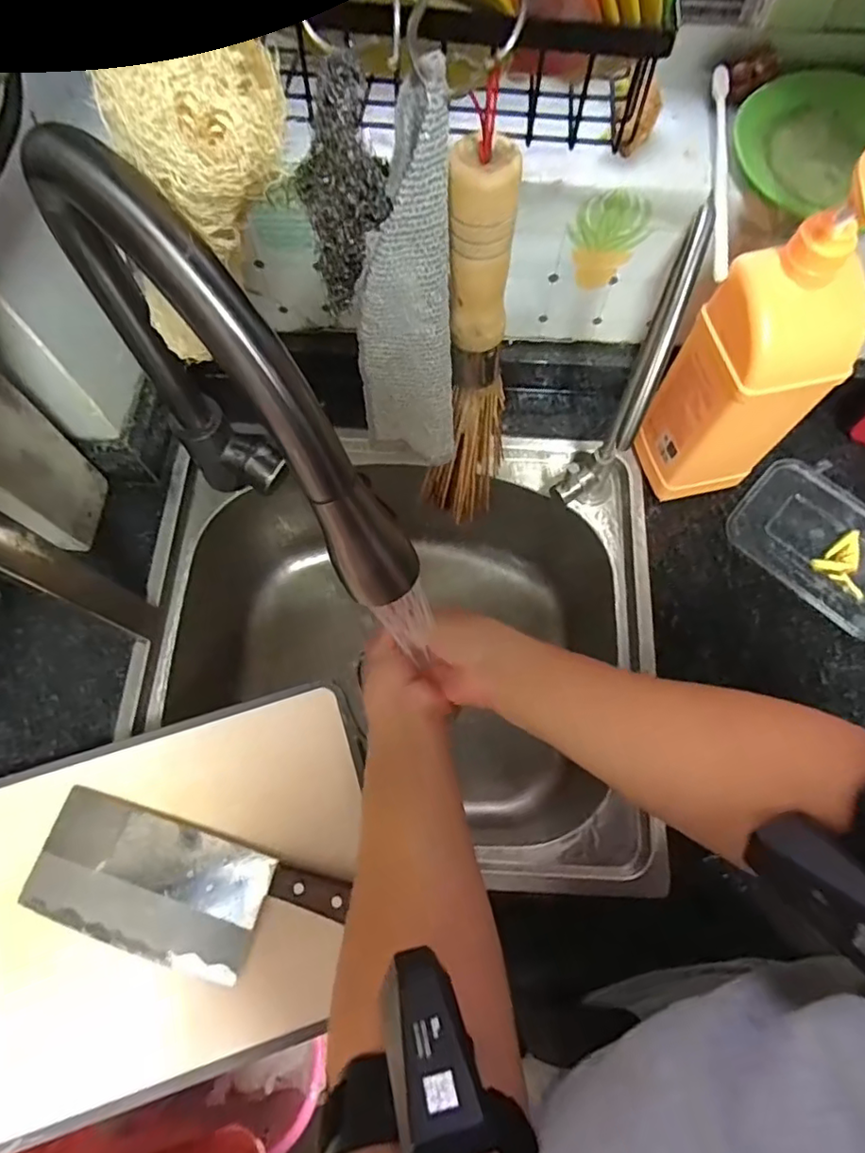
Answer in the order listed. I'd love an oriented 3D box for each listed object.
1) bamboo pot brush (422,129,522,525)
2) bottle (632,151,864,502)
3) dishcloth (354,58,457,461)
[{"bbox_3d":[0.024,-0.106,0.332,0.042,0.237,0.047,17,72,5],"label":"bamboo pot brush"},{"bbox_3d":[0.247,-0.156,0.453,0.087,0.282,0.080,-13,72,-5],"label":"bottle"},{"bbox_3d":[-0.012,-0.120,0.280,0.047,0.187,0.034,-3,71,-1],"label":"dishcloth"}]

